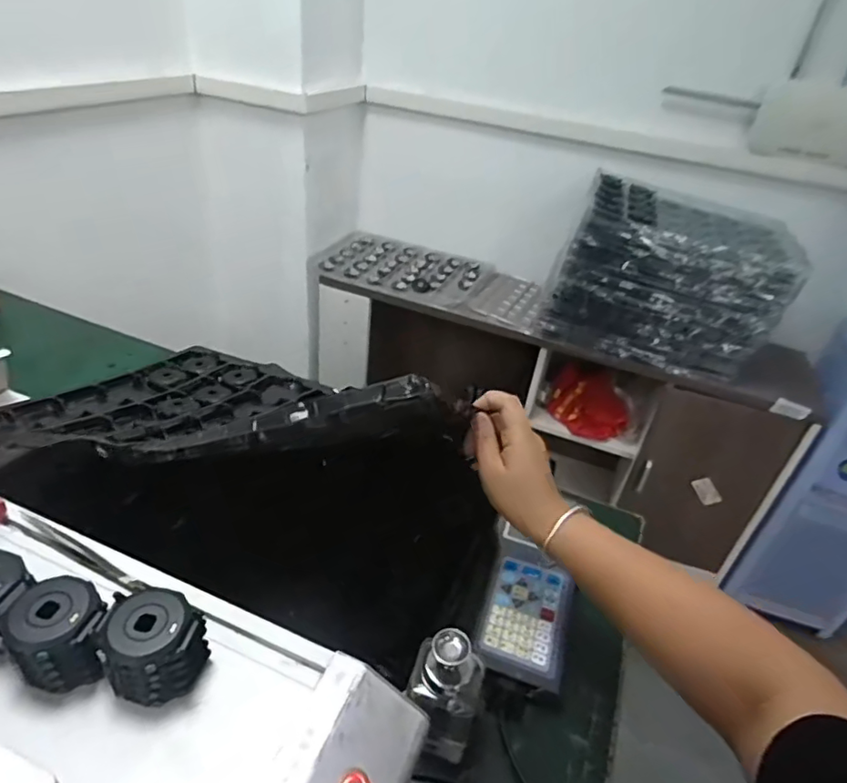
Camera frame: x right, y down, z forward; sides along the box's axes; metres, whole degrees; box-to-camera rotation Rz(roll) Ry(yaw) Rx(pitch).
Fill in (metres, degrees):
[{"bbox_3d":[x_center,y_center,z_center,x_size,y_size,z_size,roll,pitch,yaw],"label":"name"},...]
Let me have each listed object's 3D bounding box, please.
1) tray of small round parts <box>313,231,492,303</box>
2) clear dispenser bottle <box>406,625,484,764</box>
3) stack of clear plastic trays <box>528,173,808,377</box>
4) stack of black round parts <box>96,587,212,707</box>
[{"bbox_3d":[-0.047,-0.355,1.572,0.451,0.027,0.363,16,35,12],"label":"tray of small round parts"},{"bbox_3d":[0.020,0.228,0.443,0.052,0.115,0.056,16,35,12],"label":"clear dispenser bottle"},{"bbox_3d":[0.532,-0.256,1.271,0.472,0.297,0.260,13,35,8],"label":"stack of clear plastic trays"},{"bbox_3d":[-0.160,0.152,0.339,0.055,0.048,0.050,10,35,3],"label":"stack of black round parts"}]

